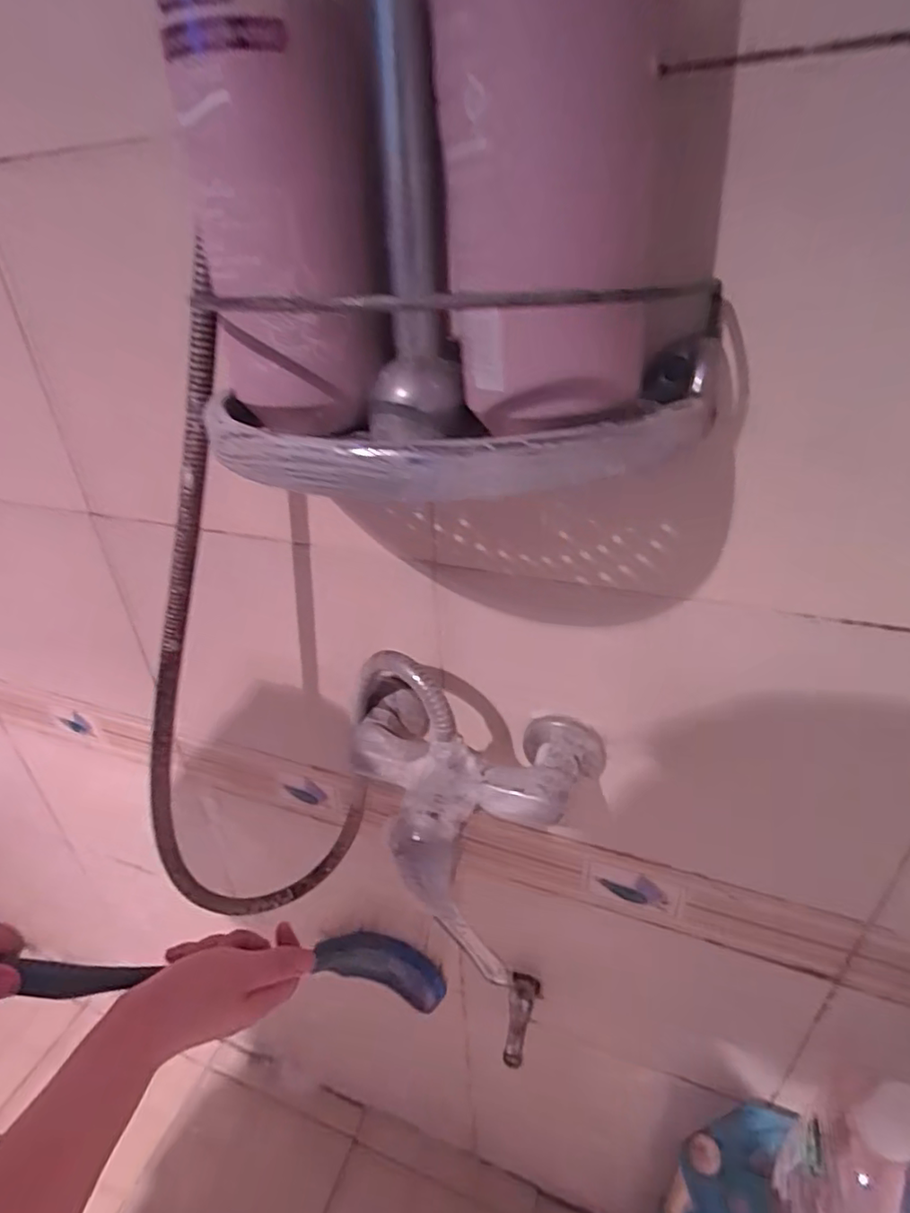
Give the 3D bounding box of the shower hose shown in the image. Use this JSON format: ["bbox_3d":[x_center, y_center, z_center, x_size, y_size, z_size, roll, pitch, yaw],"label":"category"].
[{"bbox_3d":[-0.166,0.046,0.442,0.160,0.512,0.050,-9,32,-10],"label":"shower hose"}]

